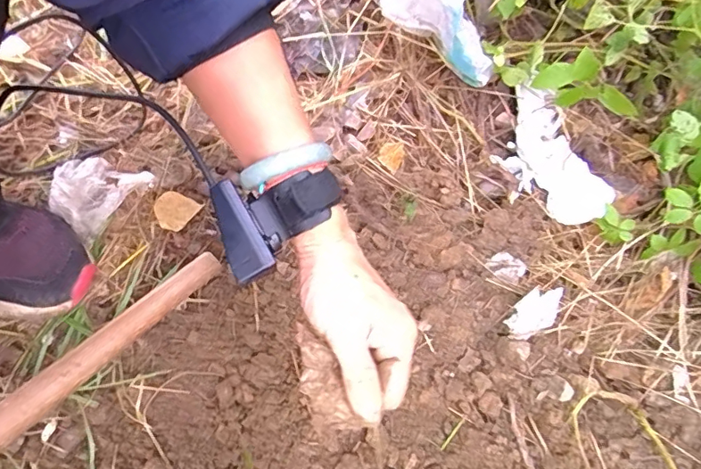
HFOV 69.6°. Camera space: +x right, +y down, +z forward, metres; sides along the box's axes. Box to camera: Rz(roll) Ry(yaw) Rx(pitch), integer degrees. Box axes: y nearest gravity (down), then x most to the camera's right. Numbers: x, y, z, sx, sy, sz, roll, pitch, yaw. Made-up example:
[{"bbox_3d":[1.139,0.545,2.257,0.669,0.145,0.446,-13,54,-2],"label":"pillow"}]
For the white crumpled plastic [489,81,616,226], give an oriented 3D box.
[{"bbox_3d":[0.221,-0.089,0.585,0.087,0.041,0.178,-17,65,-10],"label":"white crumpled plastic"}]

